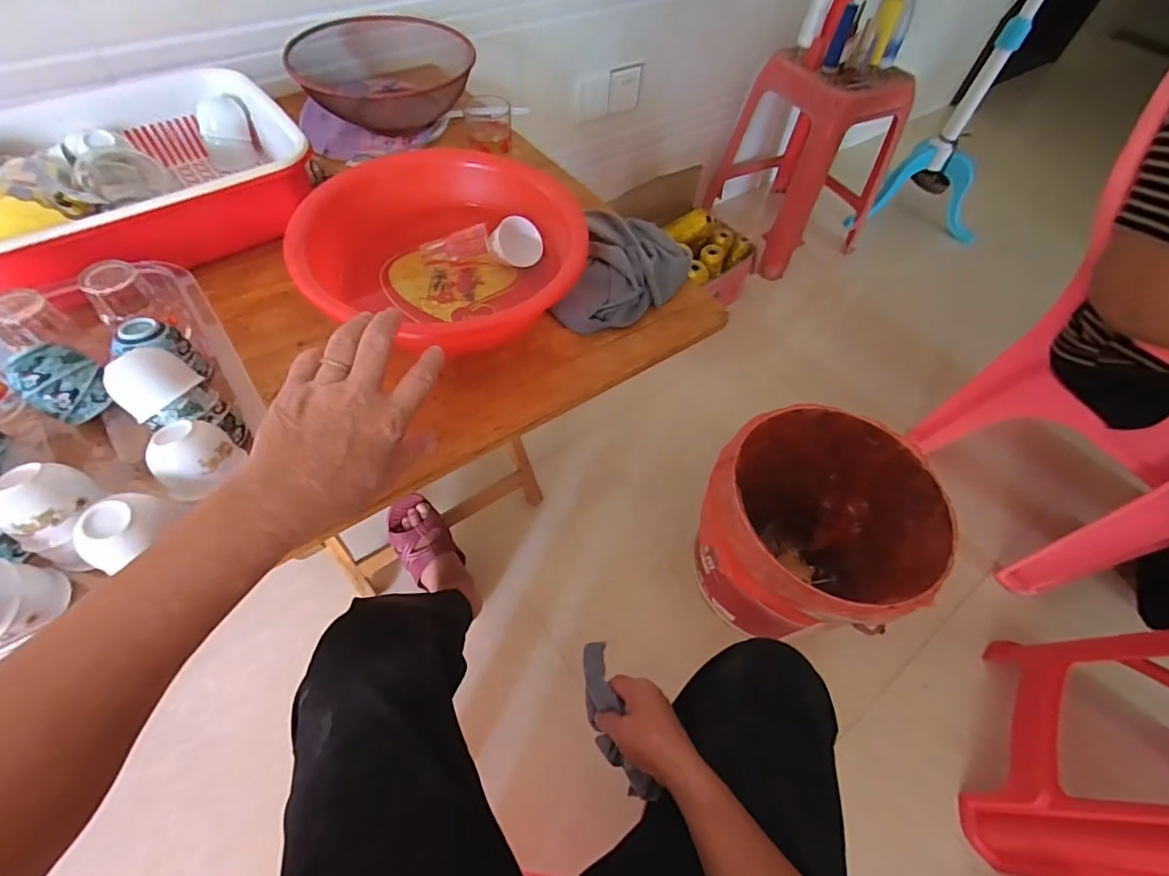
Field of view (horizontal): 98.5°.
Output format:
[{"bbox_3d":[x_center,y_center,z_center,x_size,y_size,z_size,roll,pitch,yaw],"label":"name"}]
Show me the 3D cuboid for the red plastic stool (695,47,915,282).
[{"bbox_3d":[0.609,-0.771,1.382,0.402,0.448,0.386,-21,61,-16],"label":"red plastic stool"}]

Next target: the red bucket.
[{"bbox_3d":[0.348,0.165,0.828,0.327,0.296,0.303,2,57,-3],"label":"red bucket"}]

